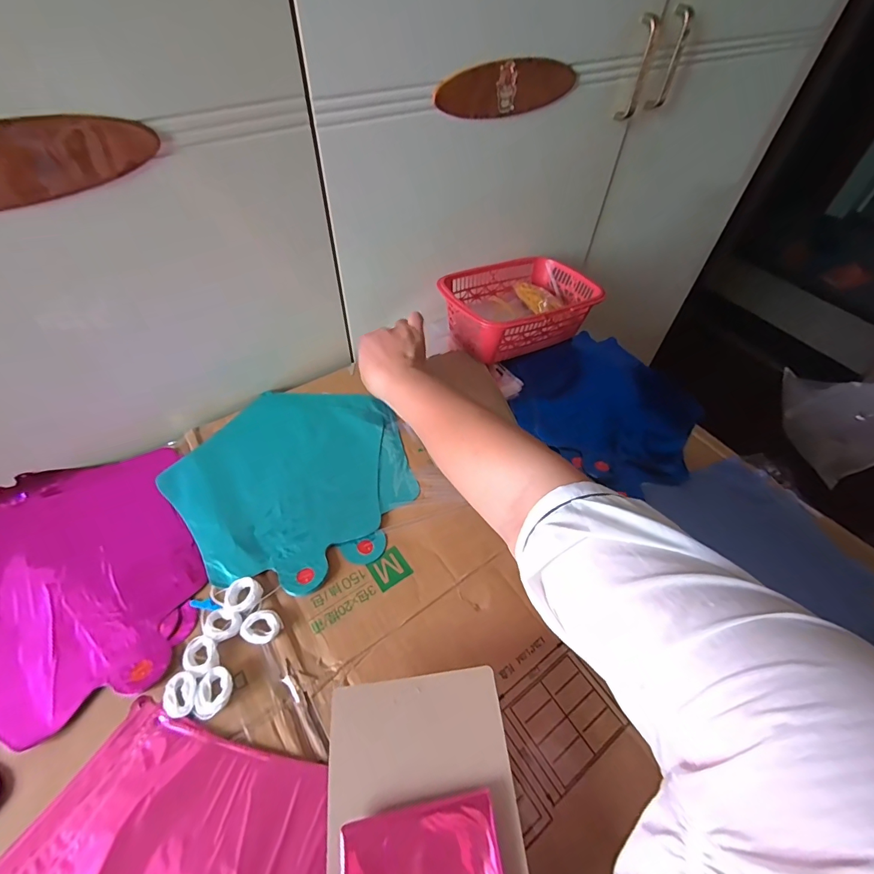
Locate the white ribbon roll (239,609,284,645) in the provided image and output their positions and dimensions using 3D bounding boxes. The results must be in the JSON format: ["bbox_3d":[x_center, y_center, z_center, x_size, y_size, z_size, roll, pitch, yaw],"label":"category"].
[{"bbox_3d":[-0.147,0.159,0.355,0.031,0.007,0.027,21,53,14],"label":"white ribbon roll"}]

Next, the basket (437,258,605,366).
[{"bbox_3d":[0.115,-0.186,0.603,0.213,0.073,0.147,-23,55,-19],"label":"basket"}]

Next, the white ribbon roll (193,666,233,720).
[{"bbox_3d":[-0.170,0.194,0.323,0.026,0.012,0.031,-11,52,-11],"label":"white ribbon roll"}]

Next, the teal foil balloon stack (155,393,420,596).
[{"bbox_3d":[-0.146,0.038,0.459,0.233,0.010,0.244,-32,56,-26],"label":"teal foil balloon stack"}]

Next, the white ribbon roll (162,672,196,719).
[{"bbox_3d":[-0.195,0.196,0.323,0.023,0.009,0.030,-23,55,-19],"label":"white ribbon roll"}]

